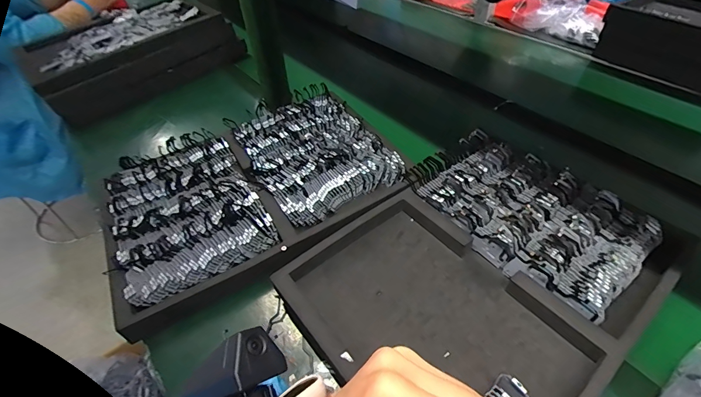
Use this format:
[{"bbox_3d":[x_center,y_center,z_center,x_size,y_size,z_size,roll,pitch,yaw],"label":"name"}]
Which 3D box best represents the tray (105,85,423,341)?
[{"bbox_3d":[-0.153,-0.033,0.545,0.417,0.037,0.319,-25,49,-20],"label":"tray"}]

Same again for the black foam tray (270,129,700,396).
[{"bbox_3d":[0.156,0.082,0.429,0.412,0.055,0.305,-31,51,-25],"label":"black foam tray"}]

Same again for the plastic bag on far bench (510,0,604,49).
[{"bbox_3d":[0.541,-0.467,0.908,0.077,0.079,0.225,-34,53,-27],"label":"plastic bag on far bench"}]

